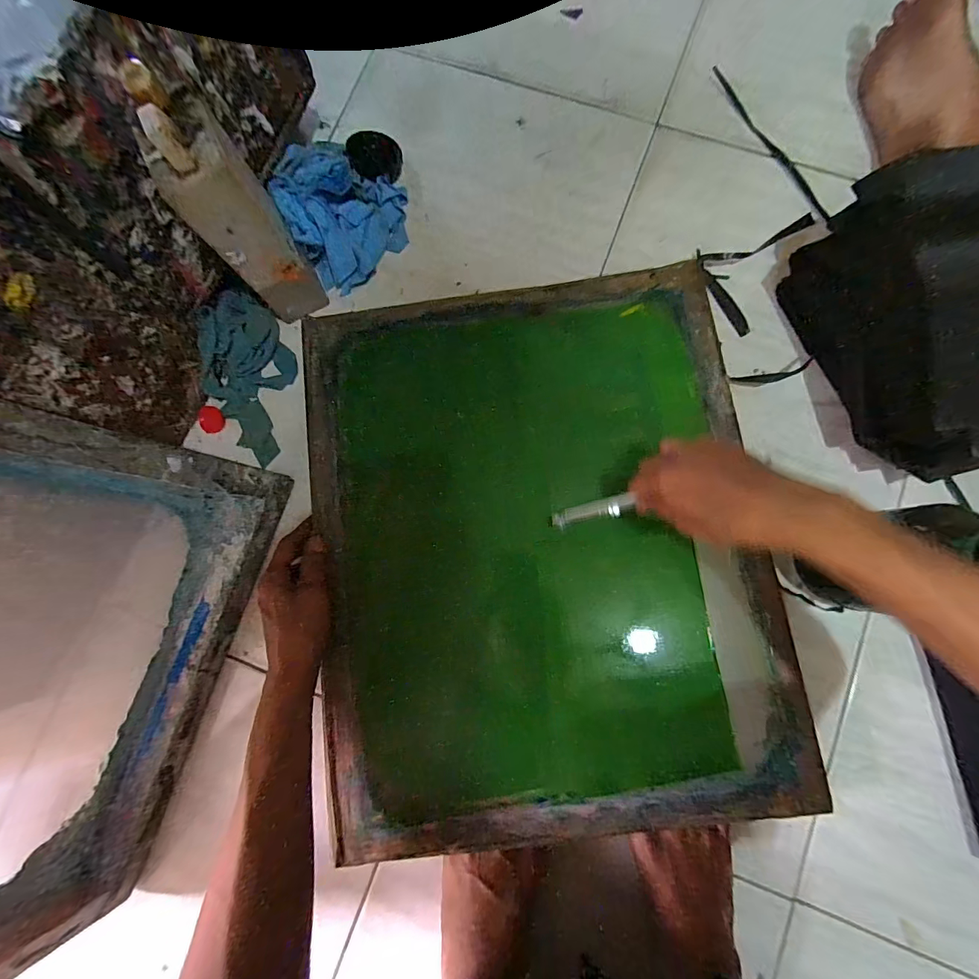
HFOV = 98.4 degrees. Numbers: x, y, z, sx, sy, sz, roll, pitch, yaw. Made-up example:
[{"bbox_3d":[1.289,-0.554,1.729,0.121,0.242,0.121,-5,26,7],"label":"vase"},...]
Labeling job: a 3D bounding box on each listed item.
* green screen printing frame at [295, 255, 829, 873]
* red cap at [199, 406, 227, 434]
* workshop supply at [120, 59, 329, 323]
[{"bbox_3d":[0.046,0.048,0.441,0.438,0.055,0.538,-8,82,1],"label":"green screen printing frame"},{"bbox_3d":[-0.329,-0.083,0.501,0.026,0.007,0.037,-34,82,-2],"label":"red cap"},{"bbox_3d":[-0.244,-0.260,0.409,0.076,0.203,0.084,-32,82,-2],"label":"workshop supply"}]

